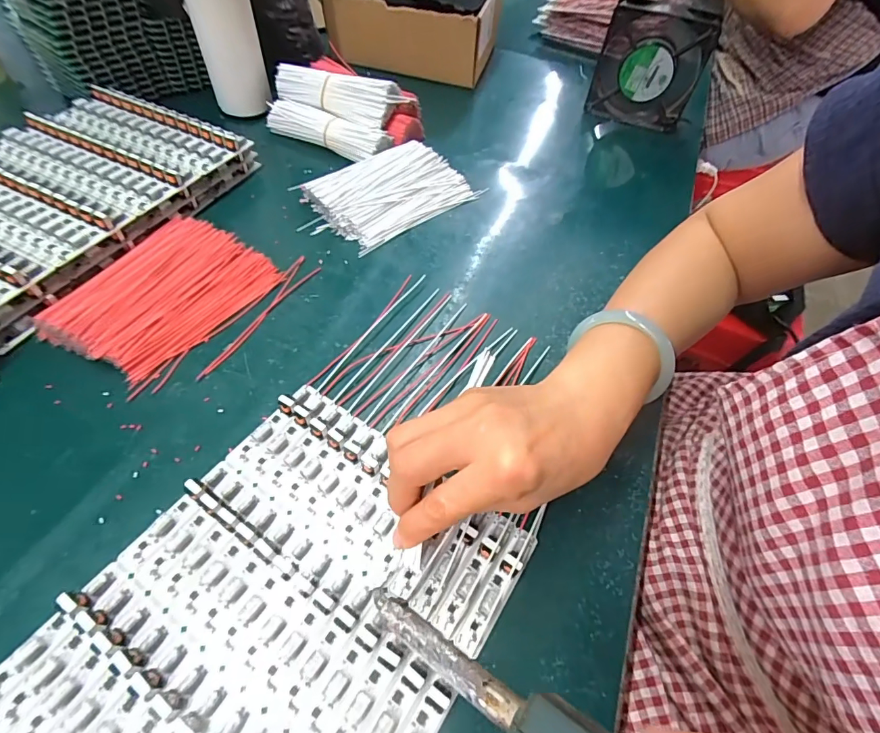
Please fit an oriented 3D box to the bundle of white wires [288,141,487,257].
[{"bbox_3d":[-0.054,-0.182,0.452,0.169,0.028,0.103,-33,64,-24],"label":"bundle of white wires"}]

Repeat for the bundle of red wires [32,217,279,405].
[{"bbox_3d":[-0.218,-0.060,0.348,0.110,0.029,0.149,28,58,14],"label":"bundle of red wires"}]

